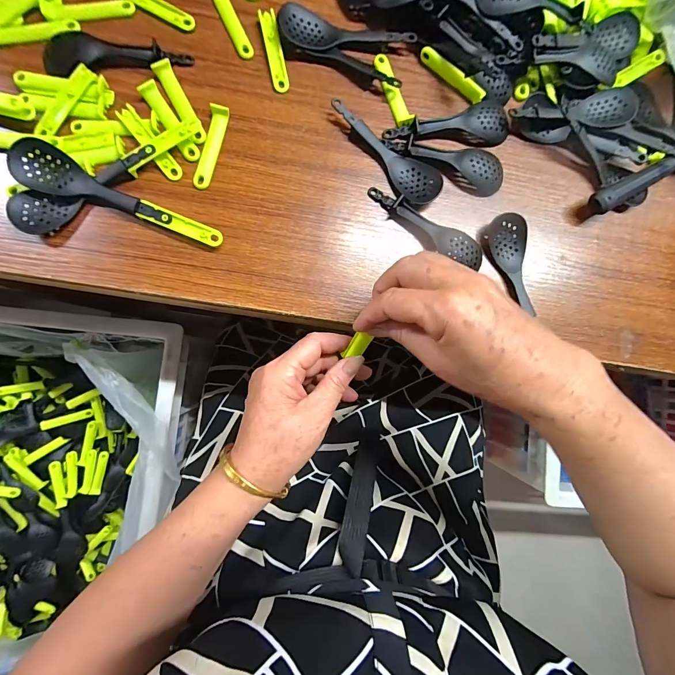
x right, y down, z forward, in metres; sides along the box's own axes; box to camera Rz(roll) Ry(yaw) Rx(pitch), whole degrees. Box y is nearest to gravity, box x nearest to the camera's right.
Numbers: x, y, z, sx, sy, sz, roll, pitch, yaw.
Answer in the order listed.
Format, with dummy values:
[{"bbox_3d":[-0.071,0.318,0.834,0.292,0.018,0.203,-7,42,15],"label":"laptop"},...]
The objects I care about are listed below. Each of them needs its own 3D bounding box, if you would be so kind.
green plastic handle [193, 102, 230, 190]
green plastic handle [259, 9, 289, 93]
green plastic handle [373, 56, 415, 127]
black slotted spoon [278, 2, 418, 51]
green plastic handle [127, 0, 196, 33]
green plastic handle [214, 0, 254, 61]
[{"bbox_3d":[-0.118,-0.176,0.310,0.016,0.009,0.077,14,87,-4],"label":"green plastic handle"},{"bbox_3d":[-0.060,-0.274,0.322,0.015,0.009,0.074,-12,89,-5],"label":"green plastic handle"},{"bbox_3d":[0.054,-0.243,0.329,0.014,0.010,0.076,-22,90,-5],"label":"green plastic handle"},{"bbox_3d":[0.010,-0.291,0.324,0.128,0.014,0.037,7,87,-4],"label":"black slotted spoon"},{"bbox_3d":[-0.170,-0.312,0.316,0.074,0.005,0.017,26,86,-3],"label":"green plastic handle"},{"bbox_3d":[-0.102,-0.303,0.319,0.016,0.008,0.078,-23,90,-5],"label":"green plastic handle"}]

